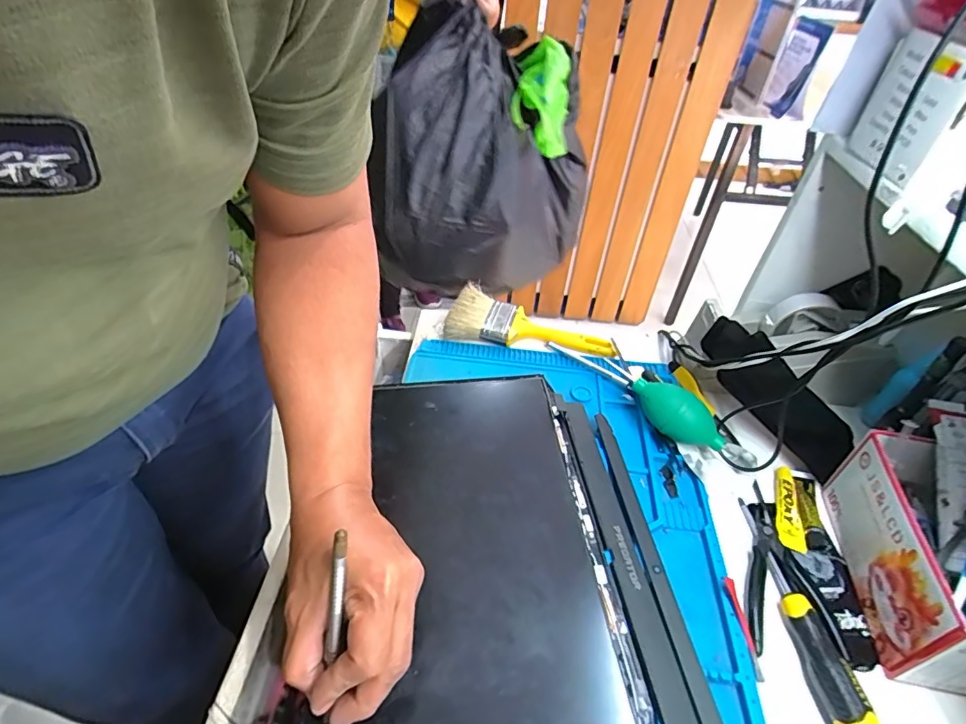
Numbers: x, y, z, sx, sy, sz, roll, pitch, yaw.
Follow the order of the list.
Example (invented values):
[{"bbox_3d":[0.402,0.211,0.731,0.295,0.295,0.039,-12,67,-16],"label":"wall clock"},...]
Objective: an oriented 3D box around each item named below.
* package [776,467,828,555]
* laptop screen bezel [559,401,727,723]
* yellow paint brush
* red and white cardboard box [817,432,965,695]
[{"bbox_3d":[0.303,0.139,0.486,0.041,0.013,0.090,17,44,14],"label":"package"},{"bbox_3d":[0.130,0.171,0.436,0.048,0.008,0.349,-3,43,-7],"label":"laptop screen bezel"},{"bbox_3d":[0.061,-0.053,0.662,0.207,0.027,0.086,7,42,4],"label":"yellow paint brush"},{"bbox_3d":[0.358,0.155,0.414,0.074,0.092,0.178,8,42,5],"label":"red and white cardboard box"}]

